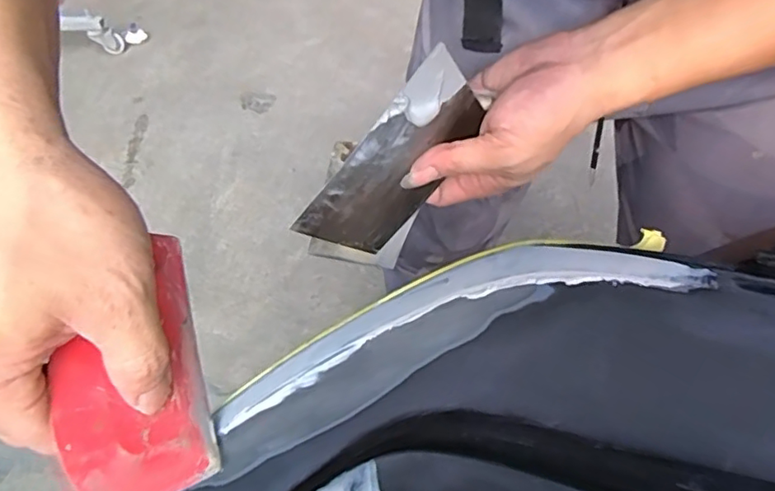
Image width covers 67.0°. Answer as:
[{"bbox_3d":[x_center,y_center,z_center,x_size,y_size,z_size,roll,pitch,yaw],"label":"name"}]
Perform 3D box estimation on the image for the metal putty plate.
[{"bbox_3d":[0.008,-0.048,0.364,0.074,0.142,0.007,15,38,-42],"label":"metal putty plate"}]

